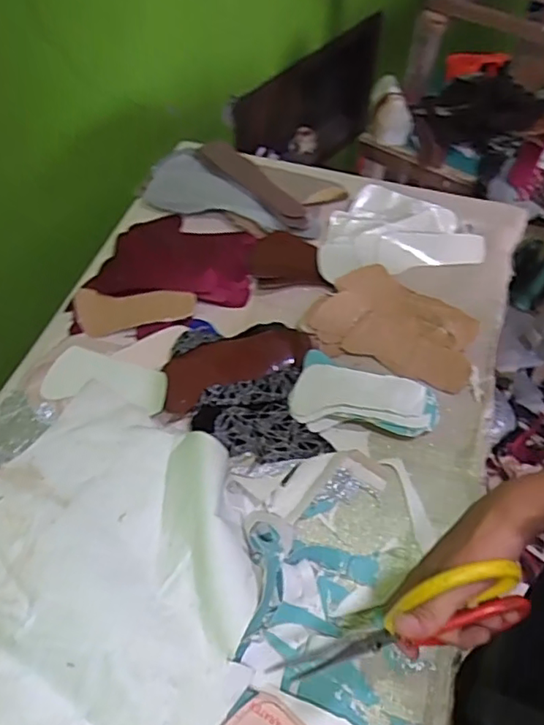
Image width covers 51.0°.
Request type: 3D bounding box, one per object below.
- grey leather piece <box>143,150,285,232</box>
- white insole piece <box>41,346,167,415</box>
[{"bbox_3d":[-0.111,-0.267,0.922,0.116,0.035,0.241,-37,61,-24],"label":"grey leather piece"},{"bbox_3d":[-0.206,0.021,0.706,0.155,0.018,0.064,9,87,3],"label":"white insole piece"}]

